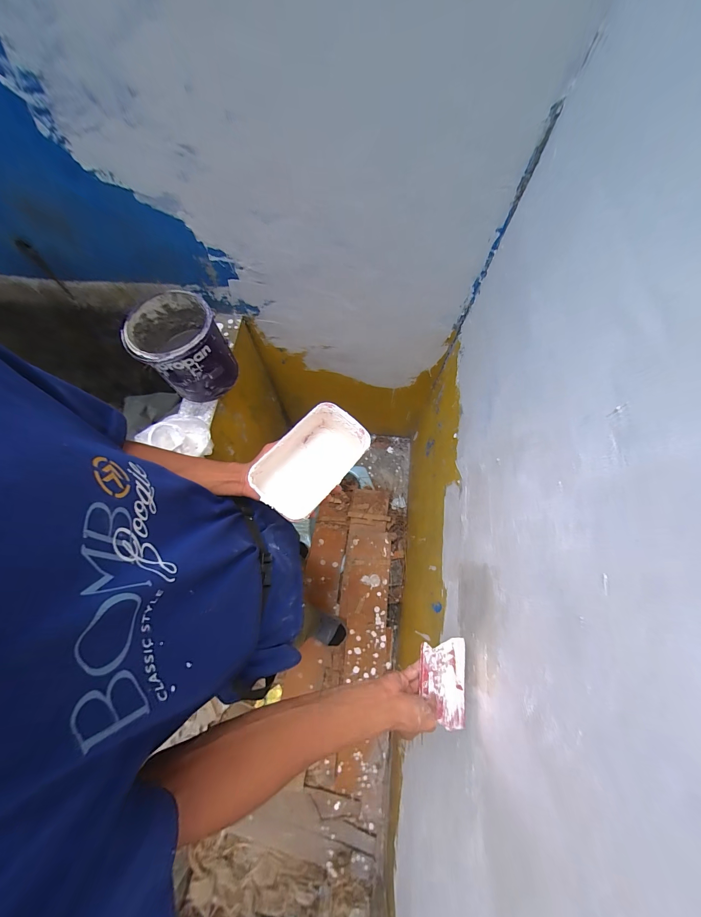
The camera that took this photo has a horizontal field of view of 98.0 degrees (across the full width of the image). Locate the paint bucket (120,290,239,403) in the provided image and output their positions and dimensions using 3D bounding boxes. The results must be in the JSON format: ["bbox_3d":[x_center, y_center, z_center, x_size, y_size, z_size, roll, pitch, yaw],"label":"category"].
[{"bbox_3d":[-0.388,-0.256,0.719,0.177,0.178,0.177,0,69,0],"label":"paint bucket"}]

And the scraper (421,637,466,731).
[{"bbox_3d":[0.149,0.358,0.486,0.098,0.006,0.120,19,65,-28],"label":"scraper"}]

